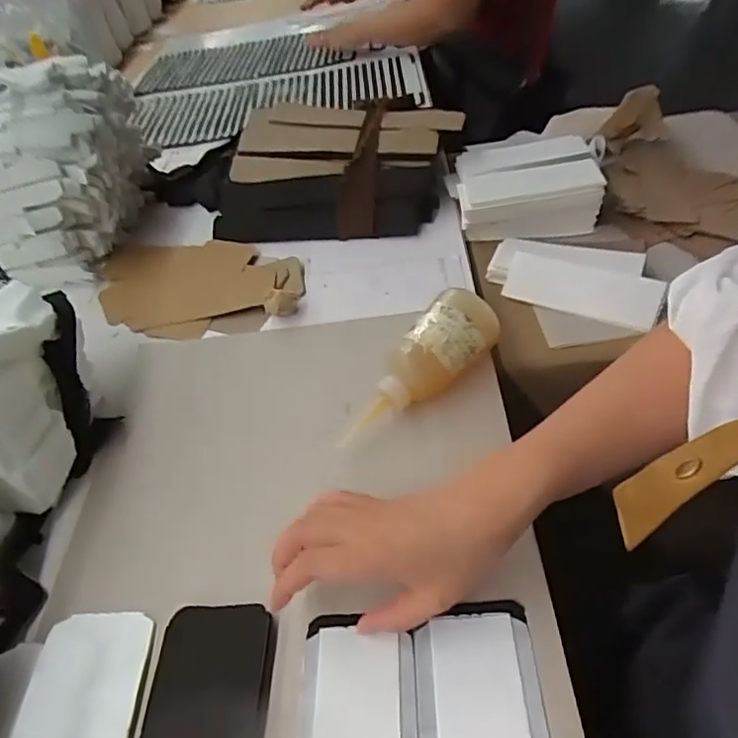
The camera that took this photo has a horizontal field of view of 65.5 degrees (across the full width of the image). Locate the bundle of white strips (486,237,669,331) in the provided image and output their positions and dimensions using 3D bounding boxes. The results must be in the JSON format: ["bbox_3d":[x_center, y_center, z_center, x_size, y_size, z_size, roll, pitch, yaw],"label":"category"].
[{"bbox_3d":[0.216,-0.097,0.608,0.173,0.032,0.083,16,51,26],"label":"bundle of white strips"}]

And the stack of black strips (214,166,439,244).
[{"bbox_3d":[-0.058,-0.204,0.731,0.282,0.029,0.090,-1,86,8],"label":"stack of black strips"}]

